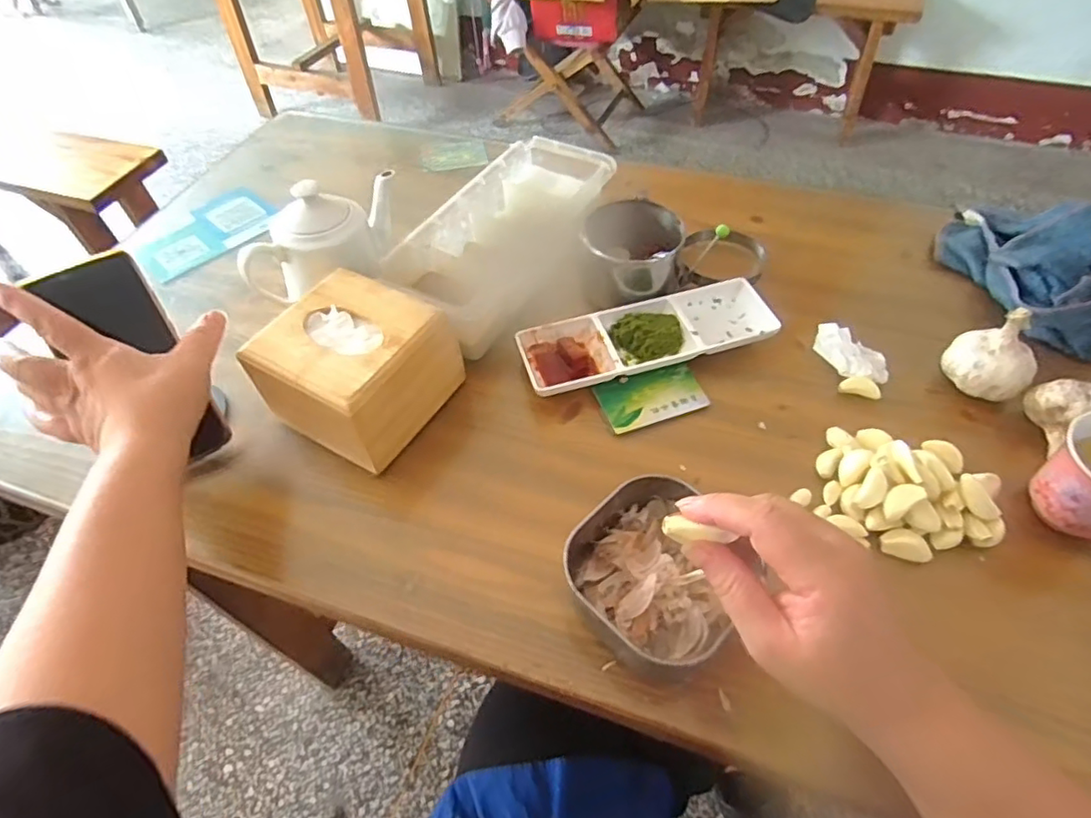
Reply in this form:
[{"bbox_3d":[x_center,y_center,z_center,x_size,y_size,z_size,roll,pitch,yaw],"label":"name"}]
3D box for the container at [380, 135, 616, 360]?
[{"bbox_3d":[-0.039,-0.159,0.580,0.110,0.078,0.265,25,59,19],"label":"container"}]

